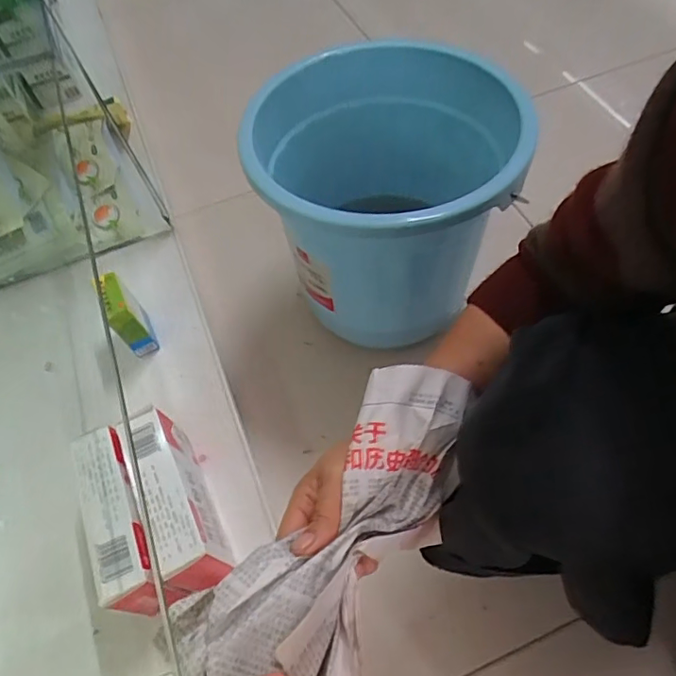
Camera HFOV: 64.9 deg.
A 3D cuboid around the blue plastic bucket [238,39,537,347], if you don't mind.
[{"bbox_3d":[0.060,-0.172,0.690,0.302,0.260,0.303,-2,58,3],"label":"blue plastic bucket"}]

